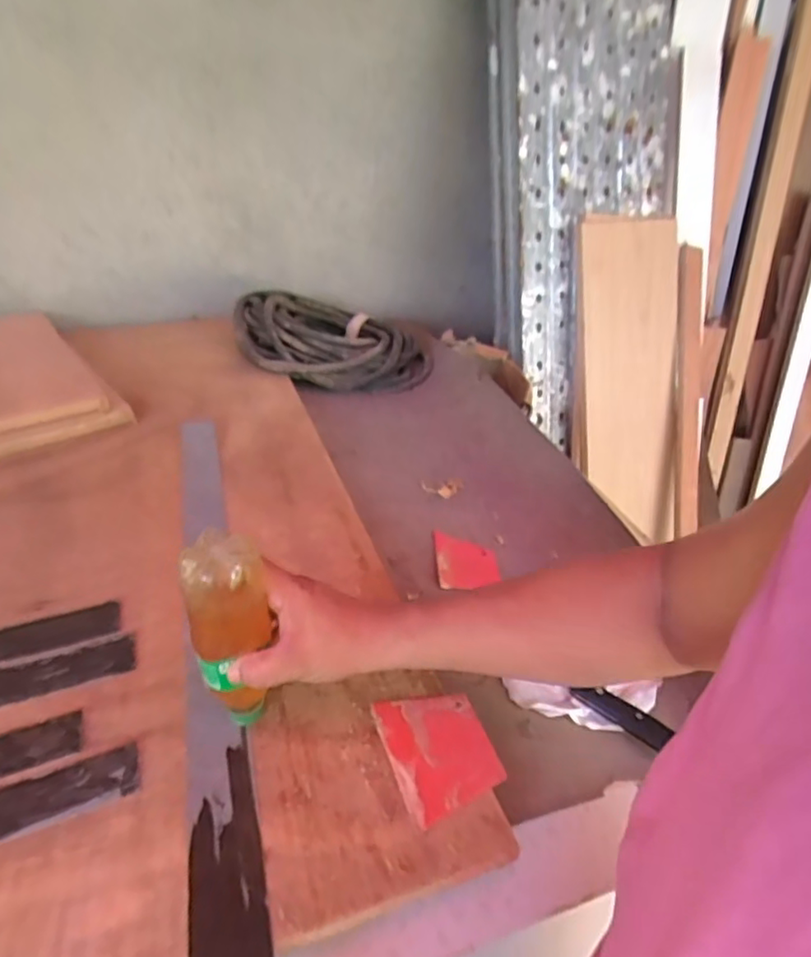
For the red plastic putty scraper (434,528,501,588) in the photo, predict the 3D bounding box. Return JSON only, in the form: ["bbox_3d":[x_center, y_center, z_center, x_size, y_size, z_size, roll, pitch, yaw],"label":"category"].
[{"bbox_3d":[0.079,0.108,0.780,0.086,0.005,0.101,14,31,-14],"label":"red plastic putty scraper"}]

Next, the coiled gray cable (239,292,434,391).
[{"bbox_3d":[-0.136,-0.288,1.209,0.379,0.084,0.296,2,34,-5],"label":"coiled gray cable"}]

